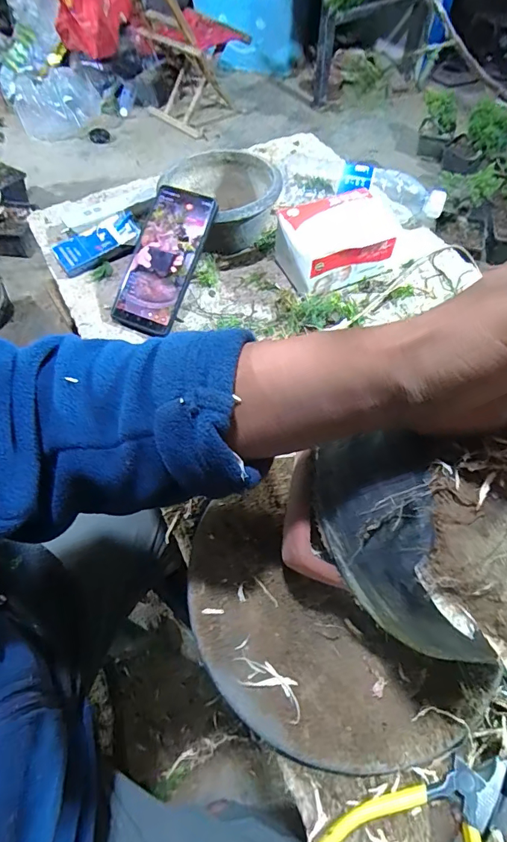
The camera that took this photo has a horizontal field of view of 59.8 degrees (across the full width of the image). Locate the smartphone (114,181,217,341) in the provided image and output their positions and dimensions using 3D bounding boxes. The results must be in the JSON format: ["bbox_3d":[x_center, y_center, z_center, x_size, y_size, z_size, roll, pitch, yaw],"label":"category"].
[{"bbox_3d":[-0.105,-0.184,0.510,0.079,0.010,0.165,25,99,8],"label":"smartphone"}]

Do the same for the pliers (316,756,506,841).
[{"bbox_3d":[0.113,0.257,0.278,0.103,0.015,0.113,33,64,18],"label":"pliers"}]

